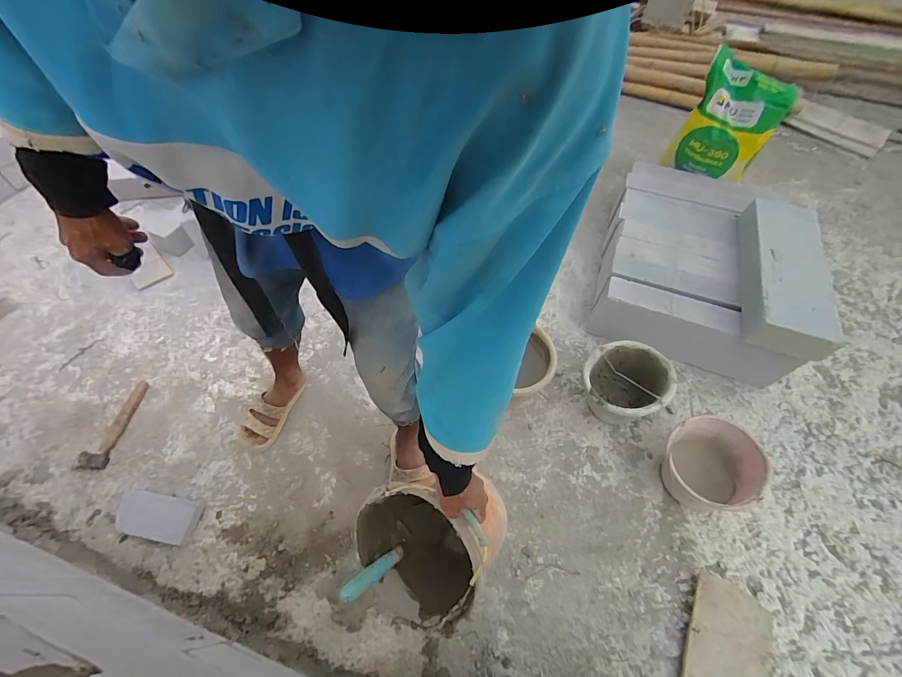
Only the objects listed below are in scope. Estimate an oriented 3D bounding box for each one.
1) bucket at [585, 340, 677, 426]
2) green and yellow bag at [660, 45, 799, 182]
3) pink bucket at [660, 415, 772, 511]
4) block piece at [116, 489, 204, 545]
[{"bbox_3d":[0.506,0.146,1.160,0.258,0.182,0.216,-36,64,-23],"label":"bucket"},{"bbox_3d":[1.037,-0.802,1.452,0.299,0.315,0.247,26,59,15],"label":"green and yellow bag"},{"bbox_3d":[0.674,0.345,1.037,0.244,0.173,0.212,-27,61,-19],"label":"pink bucket"},{"bbox_3d":[-0.742,0.449,0.976,0.202,0.032,0.097,10,56,5],"label":"block piece"}]

